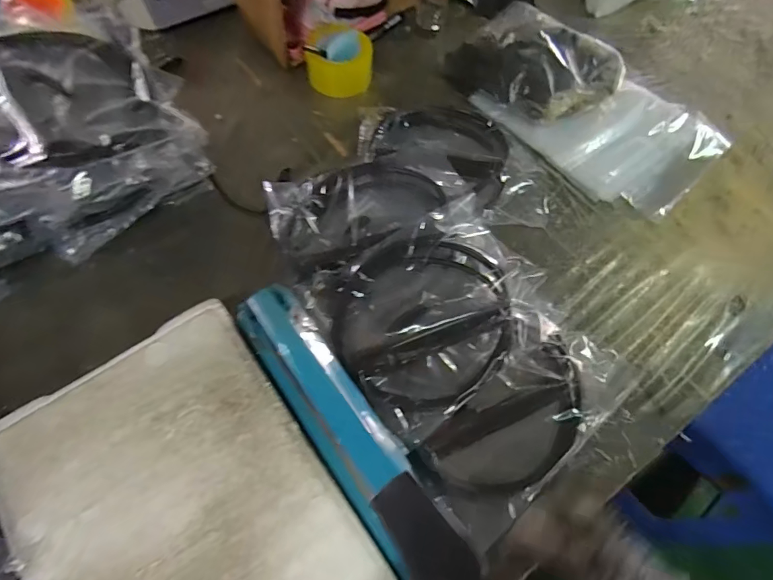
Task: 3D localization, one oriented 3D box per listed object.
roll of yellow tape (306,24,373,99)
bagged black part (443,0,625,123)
[{"bbox_3d":[-0.085,-0.417,0.783,0.120,0.069,0.111,-3,66,-4],"label":"roll of yellow tape"},{"bbox_3d":[0.267,-0.405,0.772,0.272,0.077,0.199,39,70,14],"label":"bagged black part"}]

